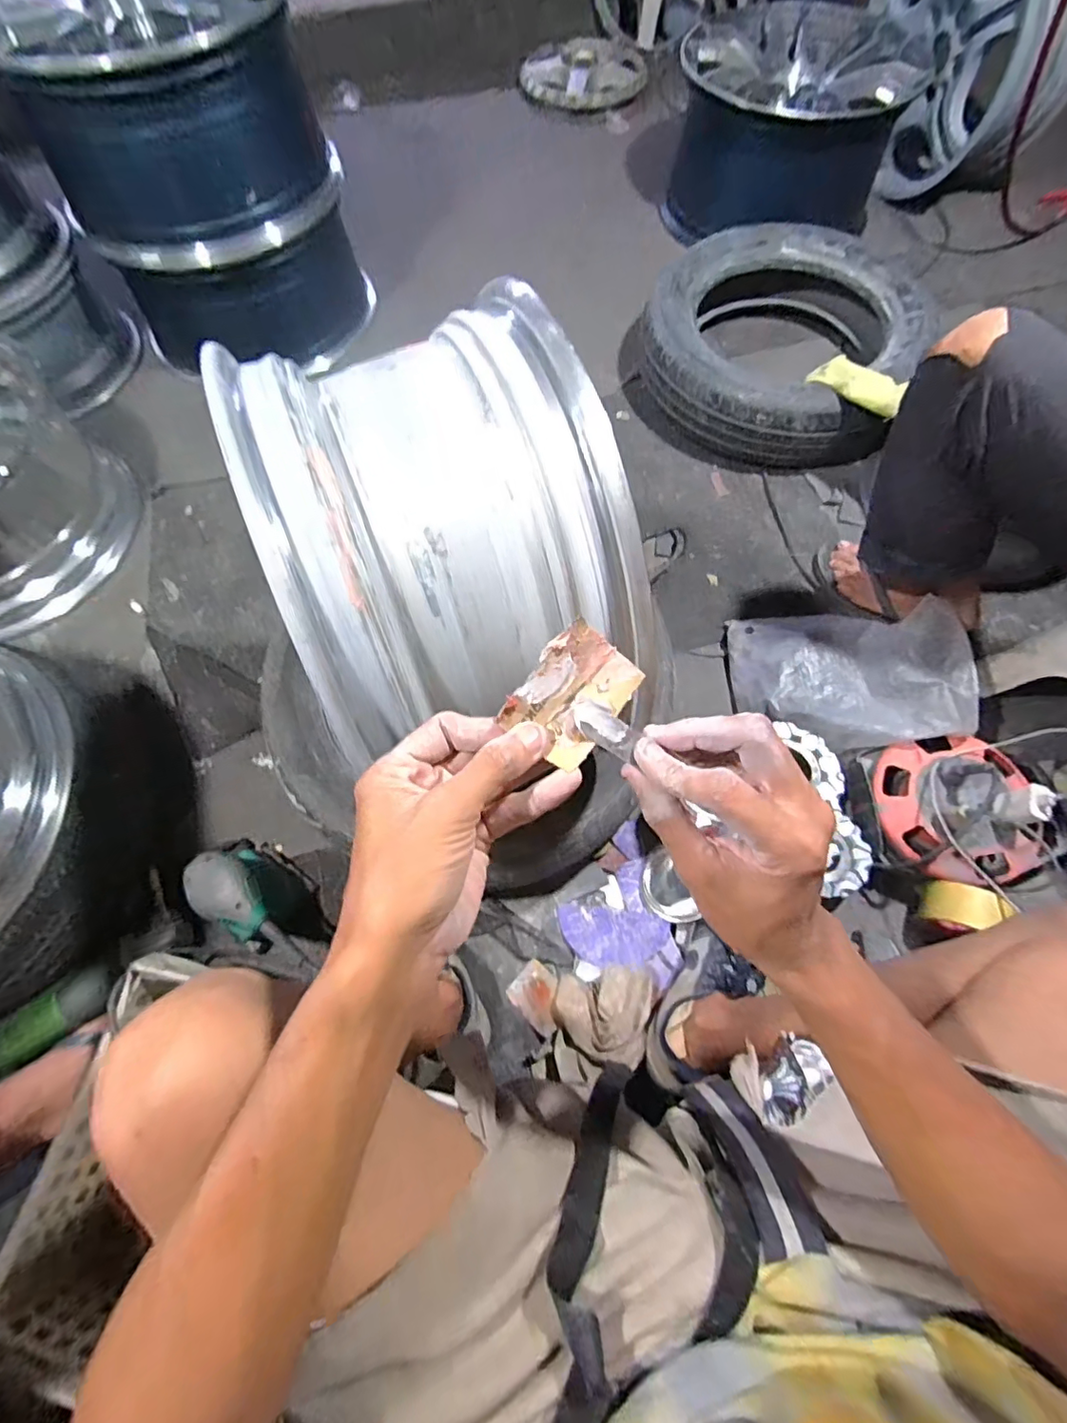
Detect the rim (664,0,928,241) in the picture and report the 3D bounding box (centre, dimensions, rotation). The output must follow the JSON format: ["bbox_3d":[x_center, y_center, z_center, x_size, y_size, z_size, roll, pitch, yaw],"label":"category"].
[{"bbox_3d":[0.564,-1.319,1.262,0.483,0.243,0.424,16,68,8],"label":"rim"}]

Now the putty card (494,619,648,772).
[{"bbox_3d":[0.020,-0.010,0.285,0.050,0.012,0.066,44,80,-11],"label":"putty card"}]

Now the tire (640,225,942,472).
[{"bbox_3d":[0.467,-0.713,1.086,0.474,0.162,0.479,29,71,12],"label":"tire"}]

